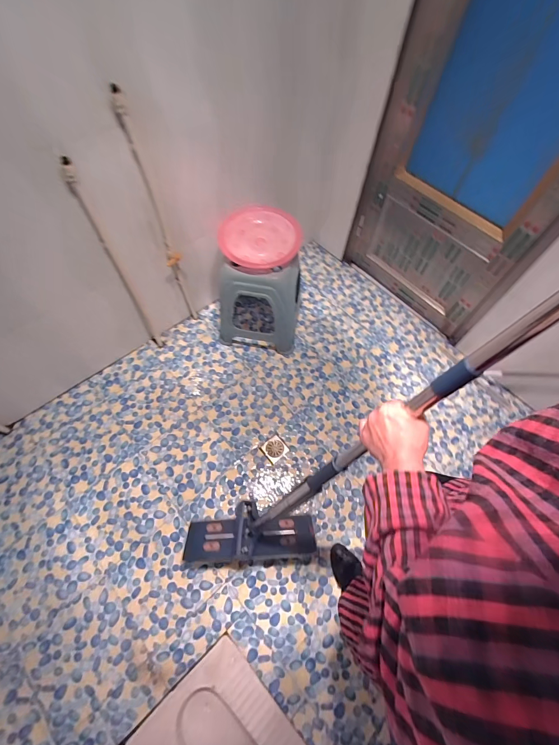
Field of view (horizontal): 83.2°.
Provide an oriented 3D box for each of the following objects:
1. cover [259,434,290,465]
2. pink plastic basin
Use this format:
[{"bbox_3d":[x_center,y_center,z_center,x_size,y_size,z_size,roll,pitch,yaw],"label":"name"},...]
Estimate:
[{"bbox_3d":[-0.021,0.318,1.318,0.096,0.006,0.096,-35,69,-18],"label":"cover"},{"bbox_3d":[-0.070,-0.528,1.232,0.300,0.078,0.294,1,61,-2],"label":"pink plastic basin"}]

